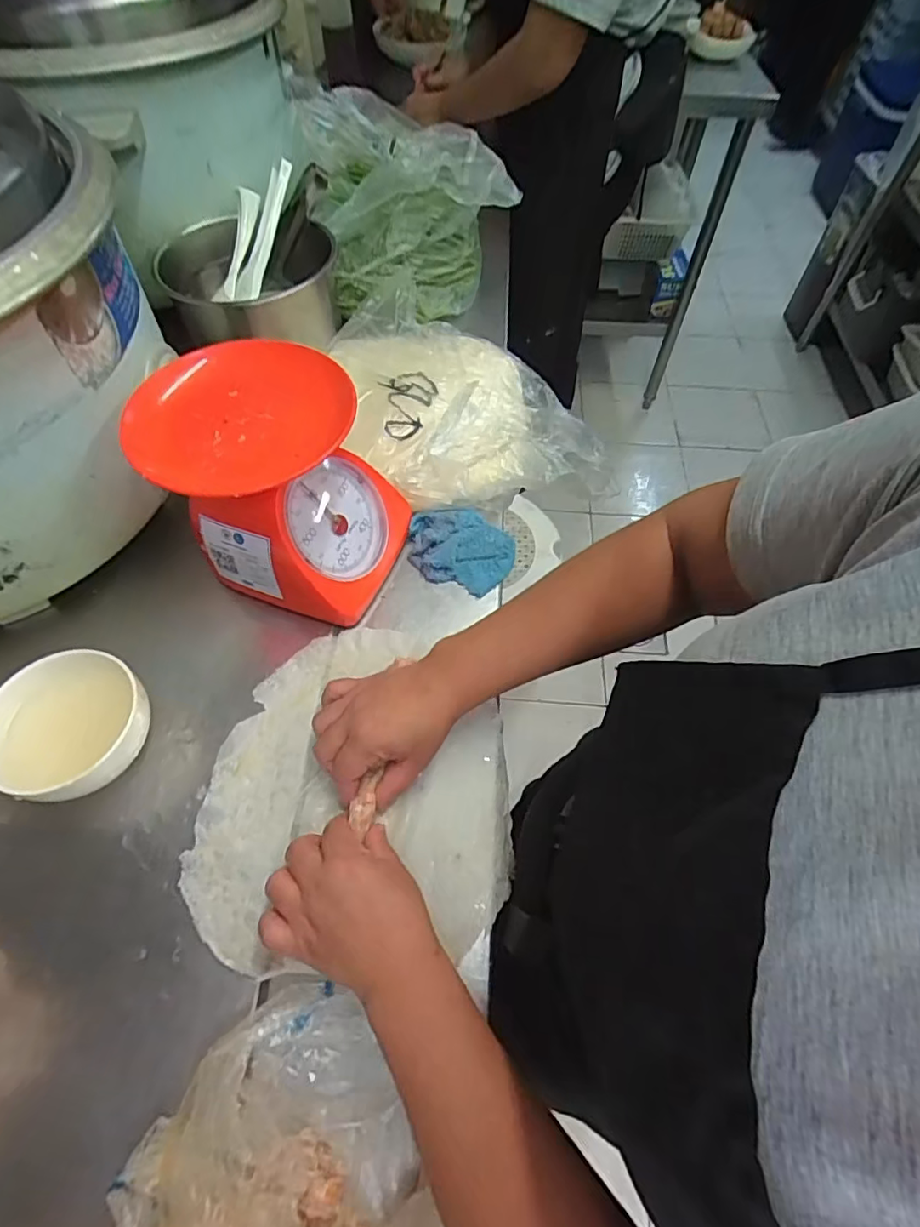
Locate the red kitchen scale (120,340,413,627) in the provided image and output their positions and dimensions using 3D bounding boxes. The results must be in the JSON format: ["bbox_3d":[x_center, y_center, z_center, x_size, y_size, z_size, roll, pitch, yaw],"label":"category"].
[{"bbox_3d":[-0.137,-0.107,0.473,0.150,0.154,0.150,17,60,9],"label":"red kitchen scale"}]

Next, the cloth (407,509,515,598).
[{"bbox_3d":[-0.002,-0.062,0.530,0.101,0.031,0.069,16,60,8],"label":"cloth"}]

